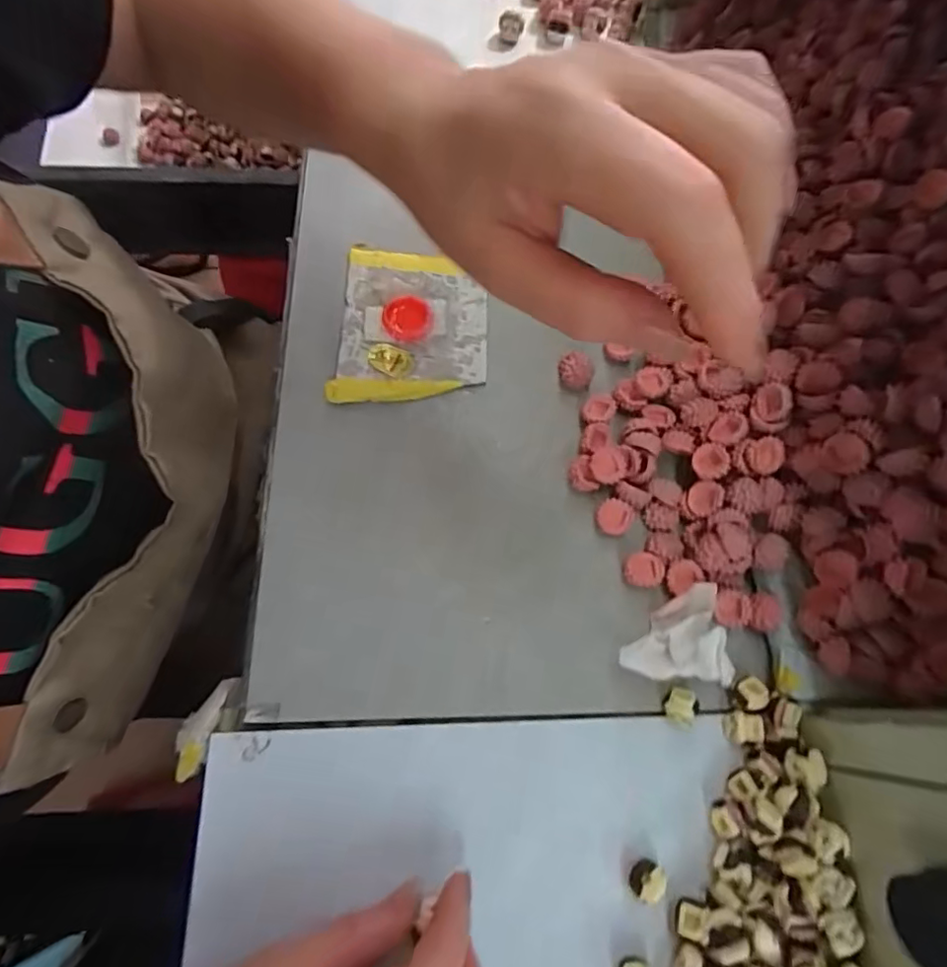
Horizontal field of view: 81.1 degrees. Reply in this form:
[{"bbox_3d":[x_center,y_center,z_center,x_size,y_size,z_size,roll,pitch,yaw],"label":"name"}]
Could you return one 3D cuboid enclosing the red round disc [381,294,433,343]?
[{"bbox_3d":[-0.042,-0.102,0.344,0.030,0.006,0.030,2,70,-4],"label":"red round disc"}]

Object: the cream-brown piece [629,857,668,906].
[{"bbox_3d":[0.077,0.176,0.245,0.016,0.010,0.013,-39,78,-17],"label":"cream-brown piece"}]

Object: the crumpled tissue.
[{"bbox_3d":[0.103,0.079,0.280,0.055,0.021,0.047,-7,70,-8],"label":"crumpled tissue"}]

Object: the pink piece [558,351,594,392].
[{"bbox_3d":[0.062,-0.069,0.334,0.021,0.012,0.016,29,70,6],"label":"pink piece"}]

